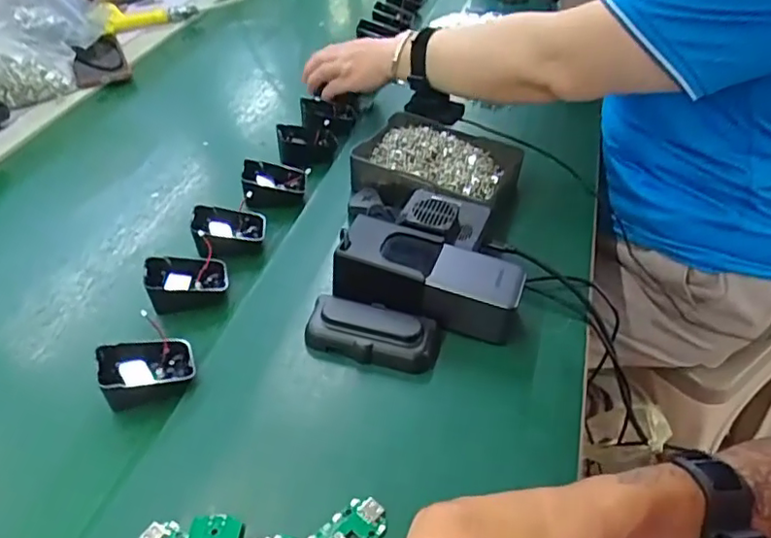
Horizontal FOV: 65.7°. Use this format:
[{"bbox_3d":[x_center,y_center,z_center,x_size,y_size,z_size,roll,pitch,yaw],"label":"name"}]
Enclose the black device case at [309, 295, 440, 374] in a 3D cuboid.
[{"bbox_3d":[-0.011,0.054,0.491,0.106,0.033,0.044,10,44,13],"label":"black device case"}]

